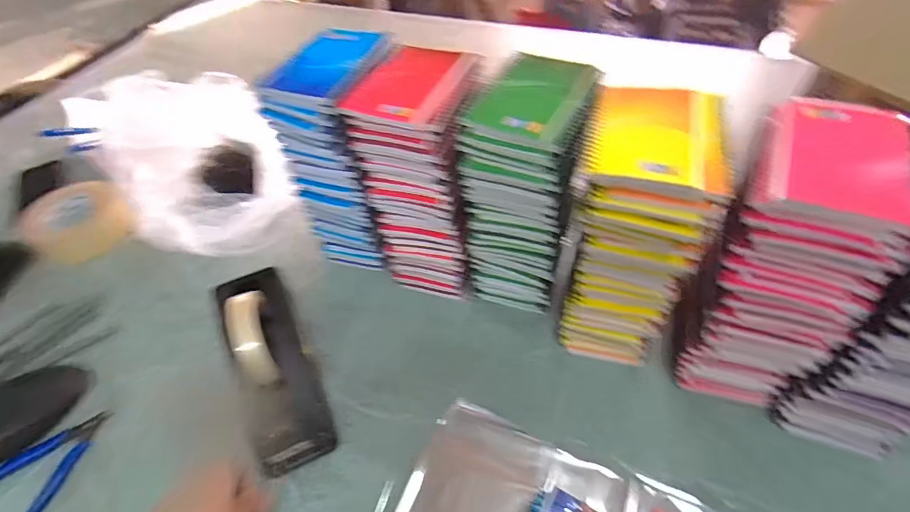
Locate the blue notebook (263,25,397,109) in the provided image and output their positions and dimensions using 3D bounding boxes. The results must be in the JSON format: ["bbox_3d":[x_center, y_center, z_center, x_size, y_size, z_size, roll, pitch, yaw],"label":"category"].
[{"bbox_3d":[-0.132,-0.201,0.485,0.091,0.015,0.127,13,53,15],"label":"blue notebook"}]

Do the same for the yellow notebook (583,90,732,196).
[{"bbox_3d":[0.164,-0.100,0.371,0.107,0.010,0.119,12,53,14],"label":"yellow notebook"}]

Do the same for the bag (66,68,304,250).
[{"bbox_3d":[-0.377,-0.127,0.664,0.205,0.160,0.284,-33,56,-20],"label":"bag"}]

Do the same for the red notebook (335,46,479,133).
[{"bbox_3d":[-0.040,-0.173,0.454,0.102,0.015,0.125,19,55,19],"label":"red notebook"}]

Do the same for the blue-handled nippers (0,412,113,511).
[{"bbox_3d":[-0.427,0.218,0.491,0.082,0.010,0.115,29,59,25],"label":"blue-handled nippers"}]

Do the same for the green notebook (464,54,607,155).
[{"bbox_3d":[0.078,-0.149,0.425,0.096,0.015,0.129,23,56,21],"label":"green notebook"}]

